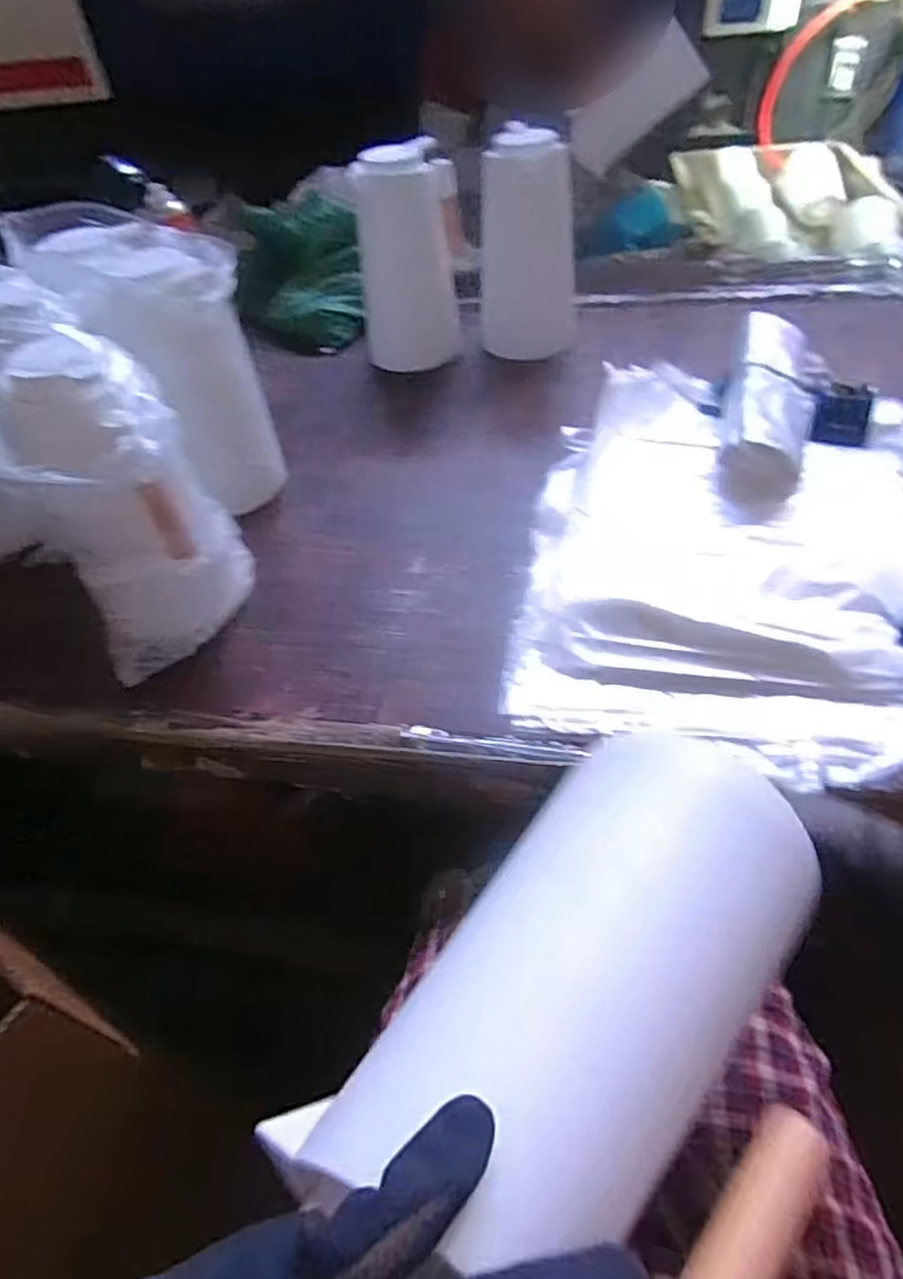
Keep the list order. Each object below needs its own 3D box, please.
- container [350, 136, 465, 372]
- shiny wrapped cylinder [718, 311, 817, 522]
[{"bbox_3d":[-0.053,-0.501,0.916,0.139,0.234,0.133,-5,48,2],"label":"container"},{"bbox_3d":[0.345,-0.258,0.753,0.086,0.061,0.339,11,51,16],"label":"shiny wrapped cylinder"}]

